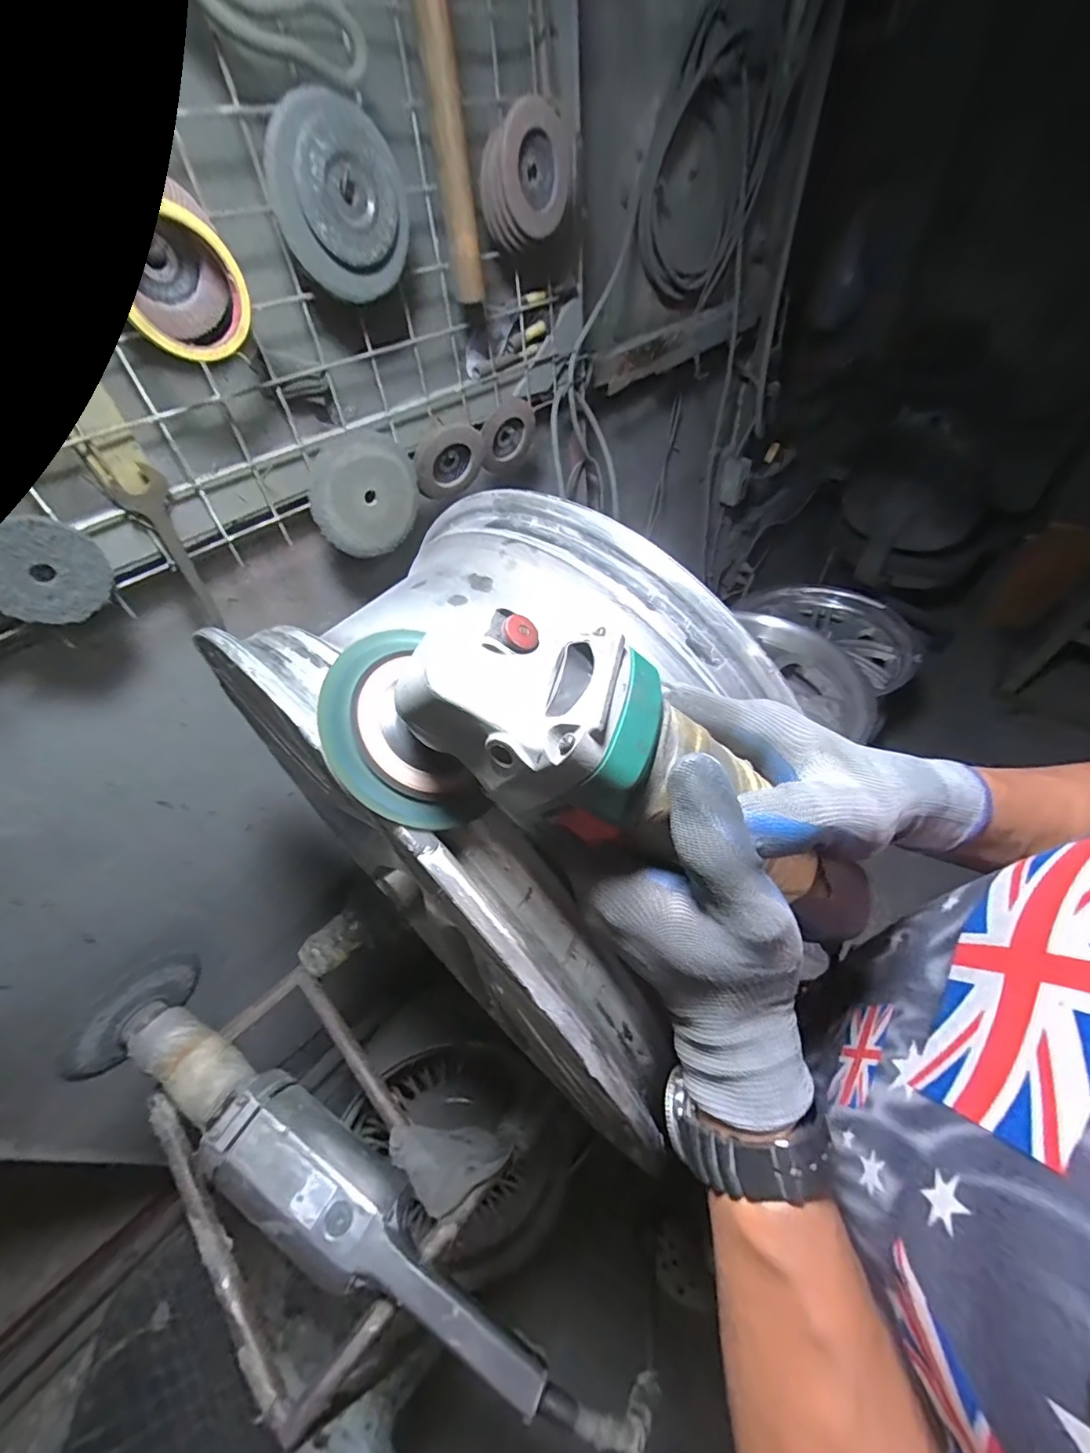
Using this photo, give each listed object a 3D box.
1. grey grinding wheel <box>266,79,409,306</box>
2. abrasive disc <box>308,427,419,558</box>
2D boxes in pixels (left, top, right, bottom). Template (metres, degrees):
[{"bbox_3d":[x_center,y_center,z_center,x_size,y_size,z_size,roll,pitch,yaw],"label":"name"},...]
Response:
[{"bbox_3d":[-0.172,-0.449,0.440,0.113,0.120,0.020,-27,49,-28],"label":"grey grinding wheel"},{"bbox_3d":[-0.207,-0.266,0.591,0.124,0.126,0.017,-35,54,-24],"label":"abrasive disc"}]

